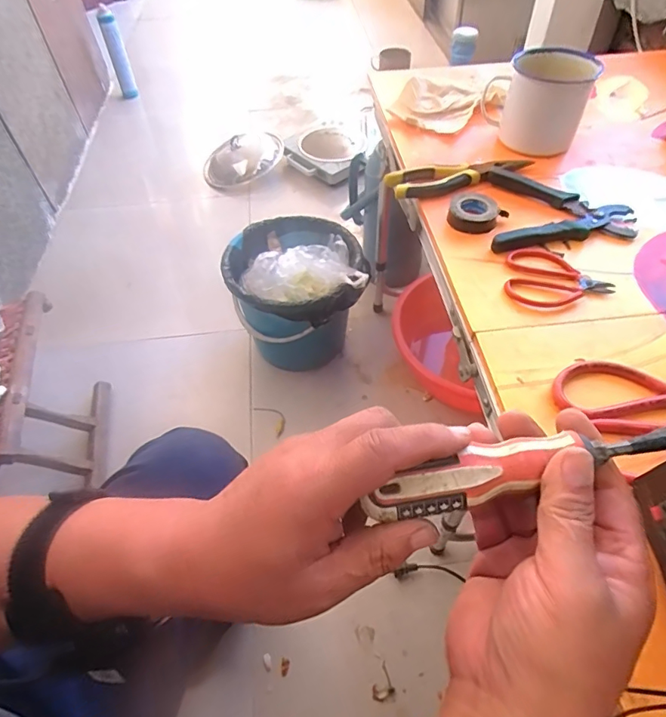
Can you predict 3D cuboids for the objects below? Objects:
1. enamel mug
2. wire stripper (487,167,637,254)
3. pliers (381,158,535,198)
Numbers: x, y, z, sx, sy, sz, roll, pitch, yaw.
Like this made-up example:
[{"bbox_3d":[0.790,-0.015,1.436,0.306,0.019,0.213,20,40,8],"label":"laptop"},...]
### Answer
[{"bbox_3d":[0.264,-0.336,0.619,0.093,0.104,0.100,-9,53,-5],"label":"enamel mug"},{"bbox_3d":[0.256,-0.166,0.538,0.152,0.016,0.143,6,53,7],"label":"wire stripper"},{"bbox_3d":[0.159,-0.227,0.586,0.183,0.022,0.043,-10,53,-6],"label":"pliers"}]

